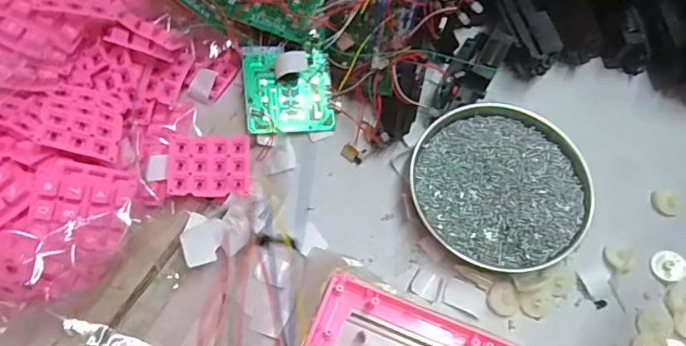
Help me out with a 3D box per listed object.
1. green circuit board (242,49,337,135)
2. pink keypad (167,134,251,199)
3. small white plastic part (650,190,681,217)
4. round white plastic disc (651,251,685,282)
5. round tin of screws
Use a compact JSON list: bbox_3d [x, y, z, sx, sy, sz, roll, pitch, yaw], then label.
[{"bbox_3d":[-0.044,-0.066,0.406,0.073,0.008,0.066,-4,82,-16],"label":"green circuit board"},{"bbox_3d":[-0.100,-0.006,0.374,0.059,0.004,0.047,3,74,-14],"label":"pink keypad"},{"bbox_3d":[0.257,0.023,0.393,0.021,0.005,0.022,27,68,11],"label":"small white plastic part"},{"bbox_3d":[0.247,0.070,0.371,0.025,0.006,0.022,-20,67,-10],"label":"round white plastic disc"},{"bbox_3d":[0.122,0.008,0.388,0.132,0.025,0.131,1,65,-1],"label":"round tin of screws"}]

